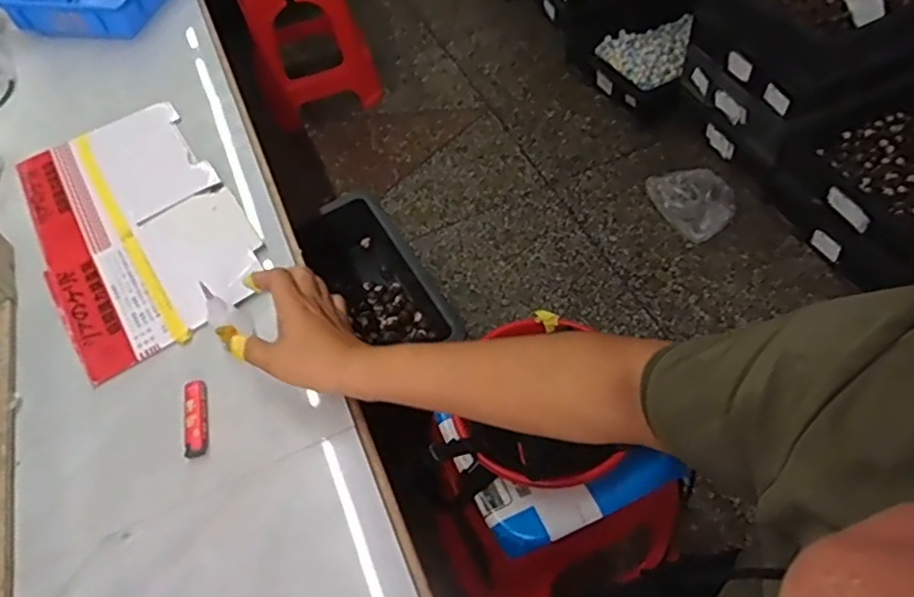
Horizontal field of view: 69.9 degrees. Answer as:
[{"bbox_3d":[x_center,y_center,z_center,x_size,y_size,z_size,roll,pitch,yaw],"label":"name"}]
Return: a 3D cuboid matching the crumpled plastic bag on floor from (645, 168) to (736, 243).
[{"bbox_3d":[0.591,-0.260,1.670,0.227,0.089,0.181,30,62,26],"label":"crumpled plastic bag on floor"}]

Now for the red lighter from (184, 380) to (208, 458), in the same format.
[{"bbox_3d":[-0.249,0.111,0.623,0.019,0.006,0.084,-14,53,-3],"label":"red lighter"}]

